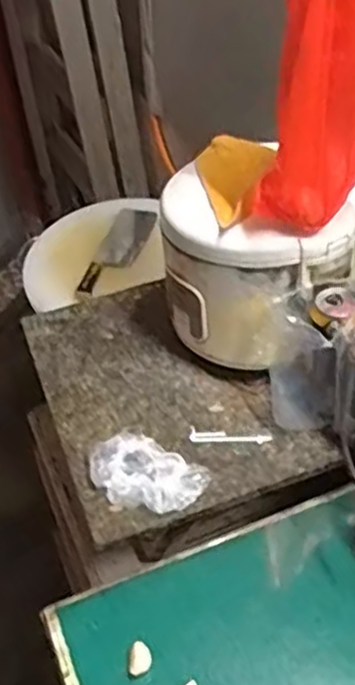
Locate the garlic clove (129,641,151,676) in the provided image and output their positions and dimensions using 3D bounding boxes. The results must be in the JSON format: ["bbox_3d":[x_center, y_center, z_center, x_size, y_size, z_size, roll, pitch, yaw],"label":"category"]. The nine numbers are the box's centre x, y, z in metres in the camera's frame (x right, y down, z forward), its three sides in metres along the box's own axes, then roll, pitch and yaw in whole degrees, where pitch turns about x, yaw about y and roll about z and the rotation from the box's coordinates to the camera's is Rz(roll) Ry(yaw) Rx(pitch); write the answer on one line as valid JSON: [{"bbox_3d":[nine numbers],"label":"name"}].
[{"bbox_3d":[-0.035,0.298,0.683,0.020,0.011,0.029,-3,42,2],"label":"garlic clove"}]

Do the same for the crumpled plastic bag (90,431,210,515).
[{"bbox_3d":[-0.038,0.162,0.873,0.142,0.023,0.090,20,48,26],"label":"crumpled plastic bag"}]

